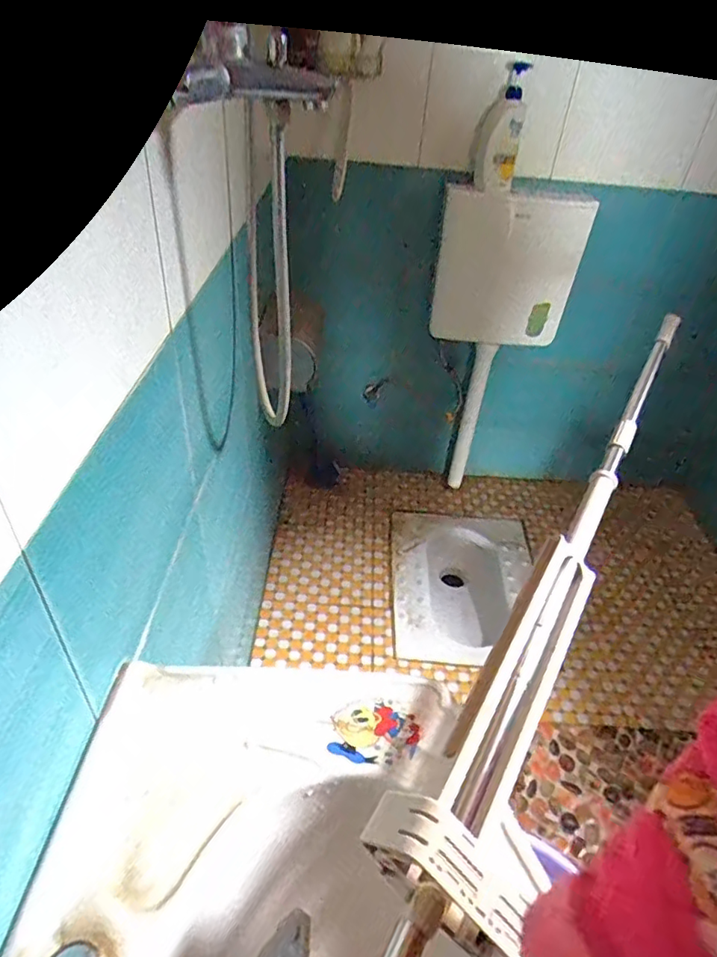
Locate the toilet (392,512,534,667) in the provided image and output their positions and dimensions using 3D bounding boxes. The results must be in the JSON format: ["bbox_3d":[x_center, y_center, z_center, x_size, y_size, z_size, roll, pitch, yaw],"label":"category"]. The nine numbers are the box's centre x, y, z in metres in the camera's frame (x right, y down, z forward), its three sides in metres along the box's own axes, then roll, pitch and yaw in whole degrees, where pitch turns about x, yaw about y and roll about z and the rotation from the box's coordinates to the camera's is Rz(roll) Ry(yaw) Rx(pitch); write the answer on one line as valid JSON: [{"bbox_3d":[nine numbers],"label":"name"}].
[{"bbox_3d":[0.302,0.360,1.694,0.413,0.199,0.571,5,39,0],"label":"toilet"}]

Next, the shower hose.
[{"bbox_3d":[-0.123,-0.267,0.776,0.021,0.396,0.271,-7,41,-15],"label":"shower hose"}]

